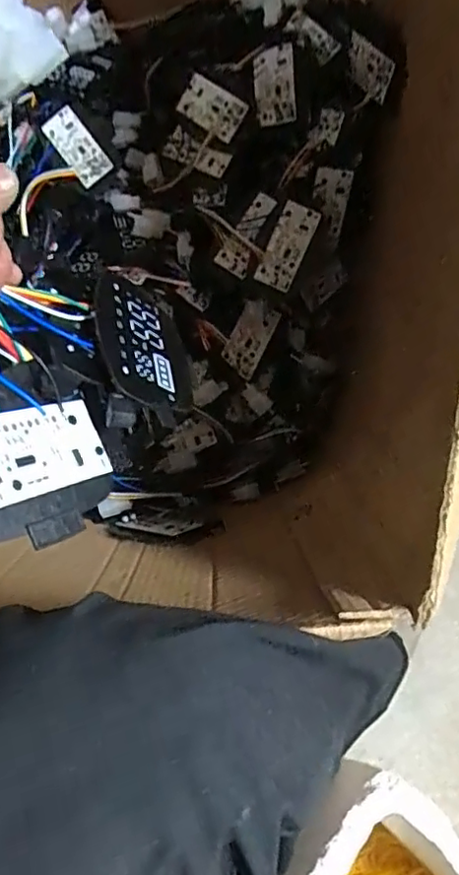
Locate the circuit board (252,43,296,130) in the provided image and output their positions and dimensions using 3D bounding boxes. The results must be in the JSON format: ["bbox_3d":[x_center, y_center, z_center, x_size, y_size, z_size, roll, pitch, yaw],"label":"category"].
[{"bbox_3d":[0.043,-0.339,0.579,0.038,0.009,0.078,0,84,-1],"label":"circuit board"}]

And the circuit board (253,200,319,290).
[{"bbox_3d":[0.056,-0.183,0.579,0.036,0.006,0.084,25,89,-4],"label":"circuit board"}]

